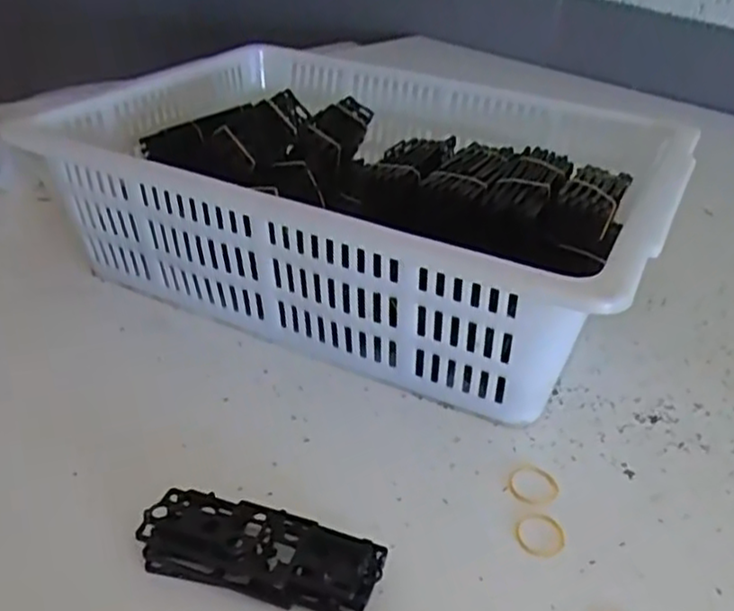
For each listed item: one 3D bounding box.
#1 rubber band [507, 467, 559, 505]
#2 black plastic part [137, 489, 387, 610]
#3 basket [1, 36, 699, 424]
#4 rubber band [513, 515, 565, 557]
[{"bbox_3d":[0.104,0.112,0.456,0.031,0.004,0.030,2,31,-1],"label":"rubber band"},{"bbox_3d":[-0.056,0.134,0.390,0.125,0.022,0.047,12,32,14],"label":"black plastic part"},{"bbox_3d":[0.002,-0.100,0.662,0.502,0.138,0.397,17,34,21],"label":"basket"},{"bbox_3d":[0.101,0.133,0.423,0.029,0.004,0.031,2,31,-1],"label":"rubber band"}]

